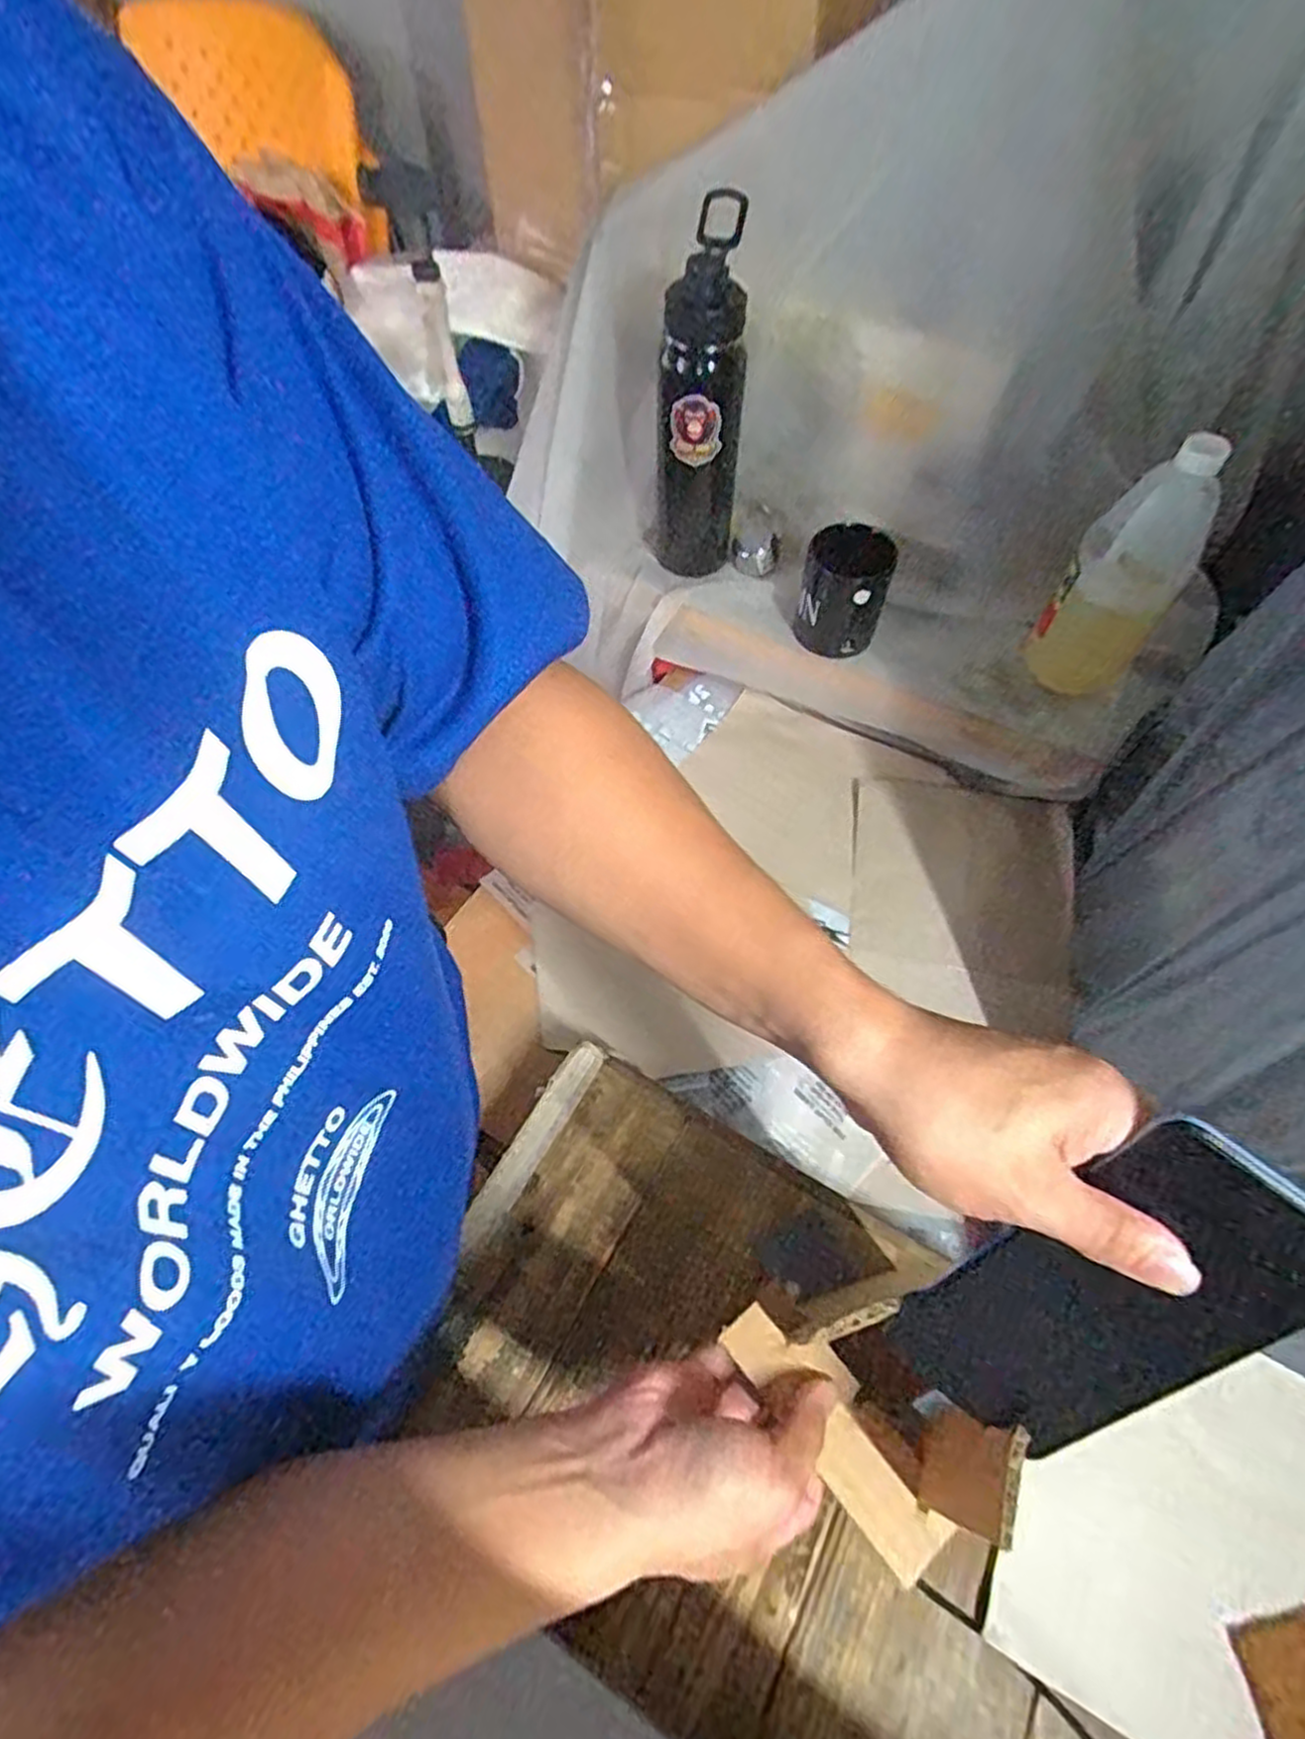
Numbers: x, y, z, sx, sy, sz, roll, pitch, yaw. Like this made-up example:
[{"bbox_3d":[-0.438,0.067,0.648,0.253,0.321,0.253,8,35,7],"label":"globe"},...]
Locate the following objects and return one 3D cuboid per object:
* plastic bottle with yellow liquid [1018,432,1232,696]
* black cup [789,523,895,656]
[{"bbox_3d":[0.403,-0.245,0.645,0.091,0.246,0.070,35,65,17],"label":"plastic bottle with yellow liquid"},{"bbox_3d":[0.180,-0.265,0.731,0.077,0.115,0.070,1,60,-1],"label":"black cup"}]

